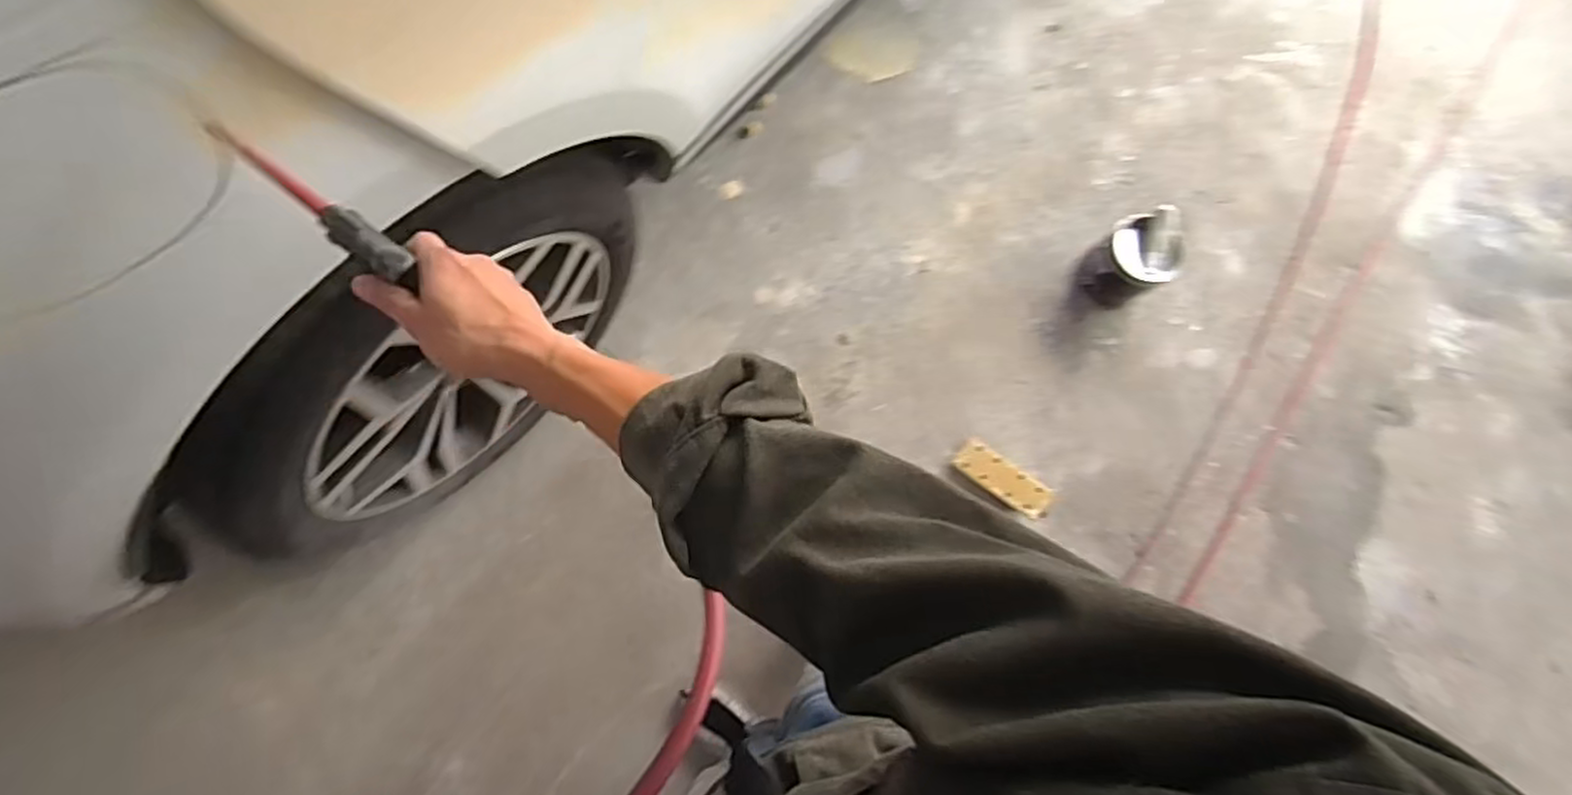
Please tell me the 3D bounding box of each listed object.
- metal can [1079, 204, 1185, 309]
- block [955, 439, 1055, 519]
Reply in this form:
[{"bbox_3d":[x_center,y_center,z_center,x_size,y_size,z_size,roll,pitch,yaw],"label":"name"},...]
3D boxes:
[{"bbox_3d":[0.724,-0.289,1.555,0.148,0.184,0.144,2,77,-6],"label":"metal can"},{"bbox_3d":[0.434,0.161,1.492,0.079,0.053,0.202,-46,59,-10],"label":"block"}]

